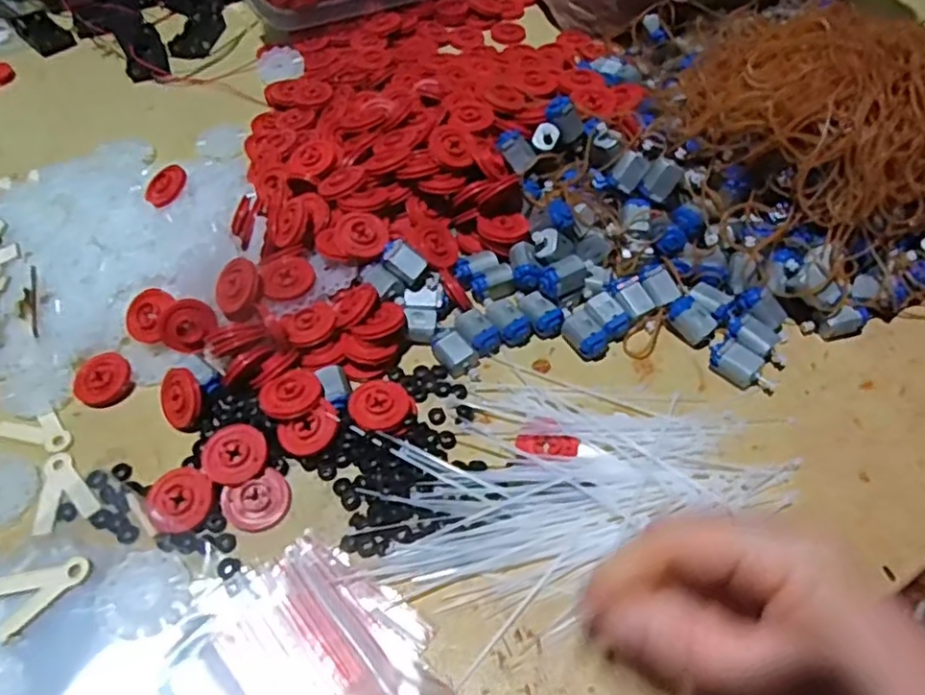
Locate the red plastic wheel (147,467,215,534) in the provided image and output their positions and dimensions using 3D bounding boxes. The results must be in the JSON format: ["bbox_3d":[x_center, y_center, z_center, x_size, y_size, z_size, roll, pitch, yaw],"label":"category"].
[{"bbox_3d":[-0.142,0.077,0.334,0.032,0.004,0.031,1,74,-4],"label":"red plastic wheel"}]

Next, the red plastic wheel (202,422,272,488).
[{"bbox_3d":[-0.118,0.056,0.345,0.032,0.008,0.032,2,67,-5],"label":"red plastic wheel"}]

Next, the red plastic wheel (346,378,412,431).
[{"bbox_3d":[-0.045,0.033,0.363,0.031,0.012,0.029,0,53,0],"label":"red plastic wheel"}]

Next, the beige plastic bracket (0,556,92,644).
[{"bbox_3d":[-0.198,0.113,0.312,0.043,0.004,0.031,-28,58,-19],"label":"beige plastic bracket"}]

